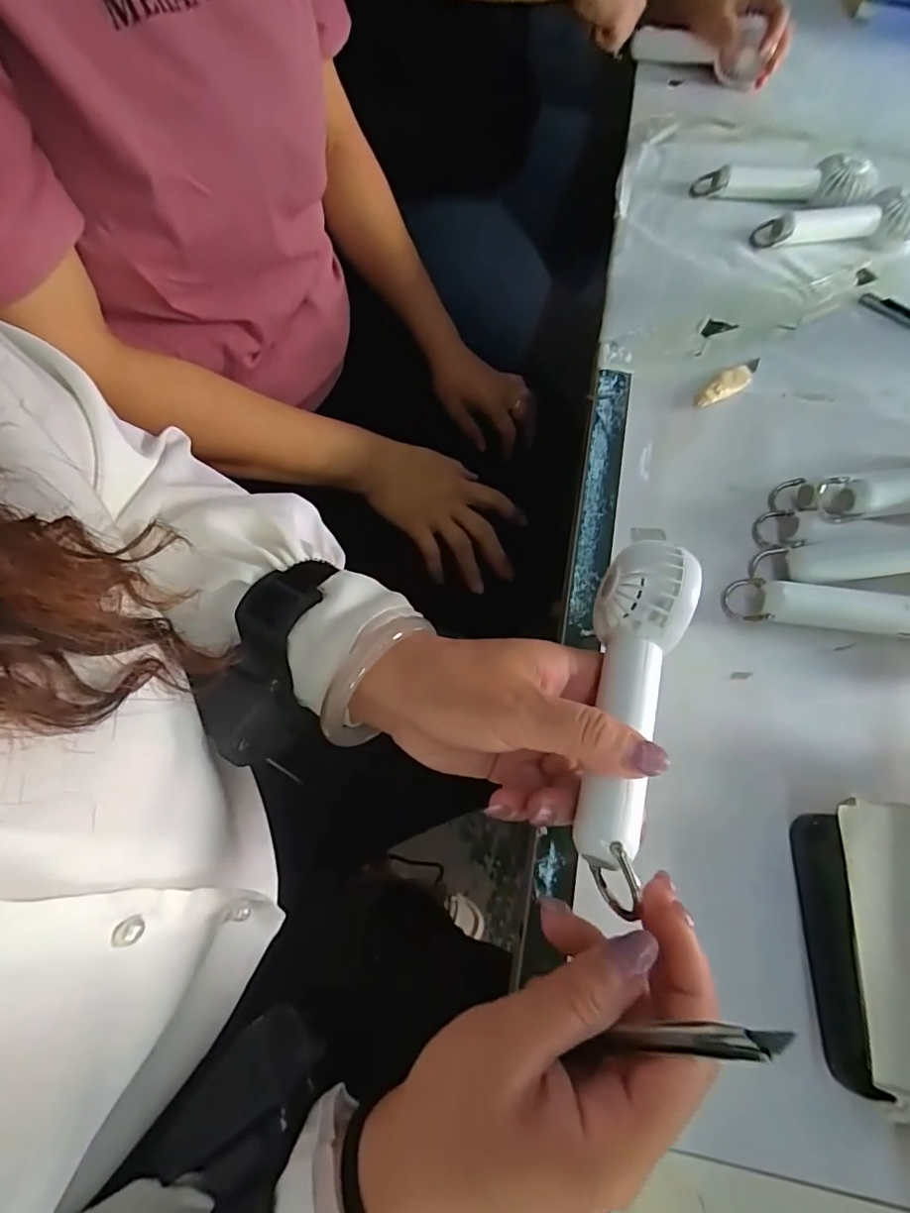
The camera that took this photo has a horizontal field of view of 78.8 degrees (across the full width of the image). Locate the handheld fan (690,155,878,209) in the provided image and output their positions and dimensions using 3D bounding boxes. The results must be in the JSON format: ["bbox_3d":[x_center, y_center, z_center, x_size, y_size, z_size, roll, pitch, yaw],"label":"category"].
[{"bbox_3d":[0.303,-0.394,0.509,0.153,0.032,0.046,10,65,2],"label":"handheld fan"}]

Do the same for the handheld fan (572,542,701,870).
[{"bbox_3d":[0.076,0.037,0.236,0.039,0.032,0.137,15,66,4],"label":"handheld fan"}]

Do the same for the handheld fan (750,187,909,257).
[{"bbox_3d":[0.344,-0.335,0.485,0.153,0.030,0.041,-9,66,-7],"label":"handheld fan"}]

